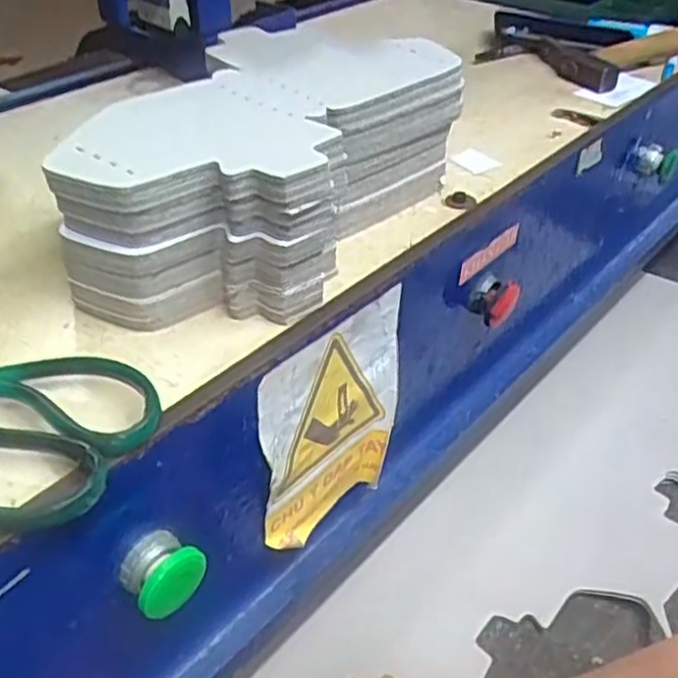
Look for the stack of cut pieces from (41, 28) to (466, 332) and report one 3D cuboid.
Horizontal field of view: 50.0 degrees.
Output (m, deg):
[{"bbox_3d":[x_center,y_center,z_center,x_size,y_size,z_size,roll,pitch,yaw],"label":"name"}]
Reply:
[{"bbox_3d":[-0.047,-0.116,0.478,0.171,0.096,0.272,21,43,23],"label":"stack of cut pieces"}]

